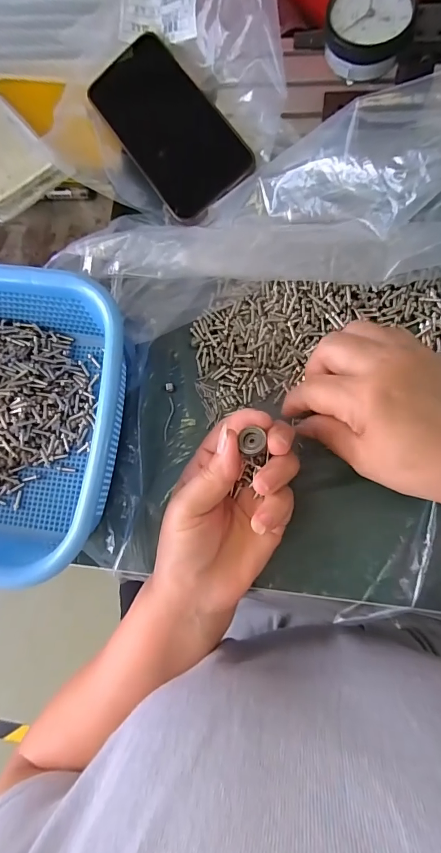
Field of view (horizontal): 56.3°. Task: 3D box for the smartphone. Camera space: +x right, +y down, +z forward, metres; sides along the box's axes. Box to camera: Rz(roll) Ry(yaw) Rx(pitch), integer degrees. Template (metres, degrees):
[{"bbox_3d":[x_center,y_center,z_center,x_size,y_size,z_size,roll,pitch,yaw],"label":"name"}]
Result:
[{"bbox_3d":[-0.044,-0.245,0.336,0.073,0.013,0.161,-35,79,1],"label":"smartphone"}]

